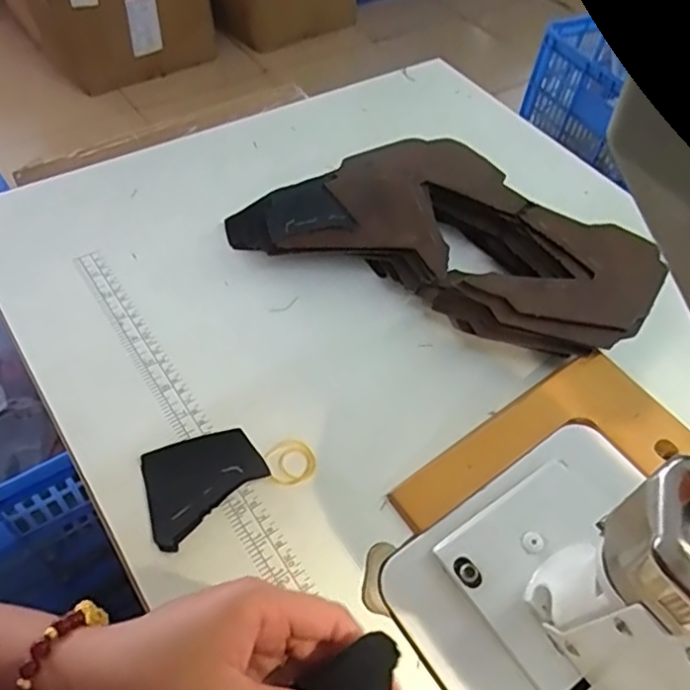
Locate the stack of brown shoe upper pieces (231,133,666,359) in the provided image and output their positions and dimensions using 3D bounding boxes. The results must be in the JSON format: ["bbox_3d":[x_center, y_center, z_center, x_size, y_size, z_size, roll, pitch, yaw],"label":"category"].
[{"bbox_3d":[0.083,-0.098,0.504,0.318,0.058,0.173,21,53,10],"label":"stack of brown shoe upper pieces"}]

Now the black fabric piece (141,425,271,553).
[{"bbox_3d":[-0.090,0.085,0.385,0.075,0.005,0.062,-23,58,-22],"label":"black fabric piece"}]

